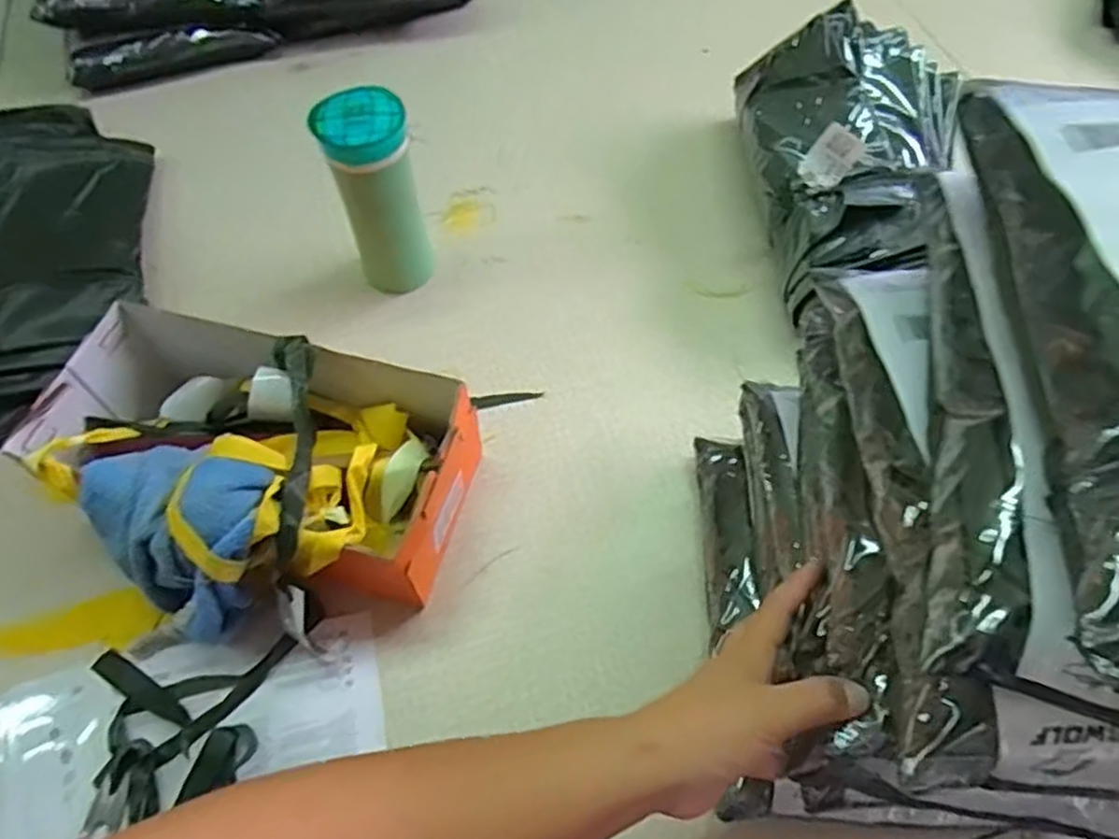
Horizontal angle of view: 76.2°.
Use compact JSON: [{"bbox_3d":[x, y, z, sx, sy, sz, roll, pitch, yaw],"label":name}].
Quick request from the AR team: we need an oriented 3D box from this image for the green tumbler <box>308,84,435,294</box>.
[{"bbox_3d":[-0.164,-0.201,0.655,0.077,0.171,0.088,-20,62,-13],"label":"green tumbler"}]

